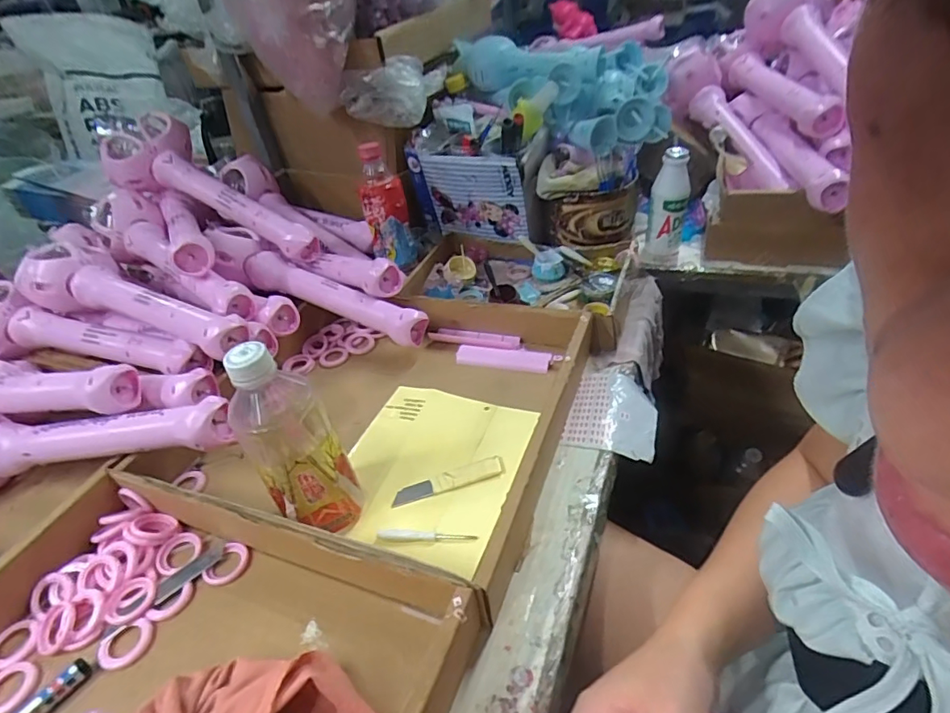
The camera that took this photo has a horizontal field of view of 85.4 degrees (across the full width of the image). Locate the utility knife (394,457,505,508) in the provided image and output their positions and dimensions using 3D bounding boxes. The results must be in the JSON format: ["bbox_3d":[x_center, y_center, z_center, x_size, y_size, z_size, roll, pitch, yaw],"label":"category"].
[{"bbox_3d":[-0.024,0.113,0.472,0.103,0.005,0.021,-14,39,-8],"label":"utility knife"}]

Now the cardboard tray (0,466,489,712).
[{"bbox_3d":[-0.229,0.248,0.306,0.369,0.067,0.340,10,42,19],"label":"cardboard tray"}]

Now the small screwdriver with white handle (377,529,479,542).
[{"bbox_3d":[-0.041,0.151,0.434,0.084,0.008,0.010,-2,38,7],"label":"small screwdriver with white handle"}]

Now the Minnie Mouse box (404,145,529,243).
[{"bbox_3d":[-0.013,-0.229,0.744,0.171,0.129,0.035,10,41,21],"label":"Minnie Mouse box"}]

